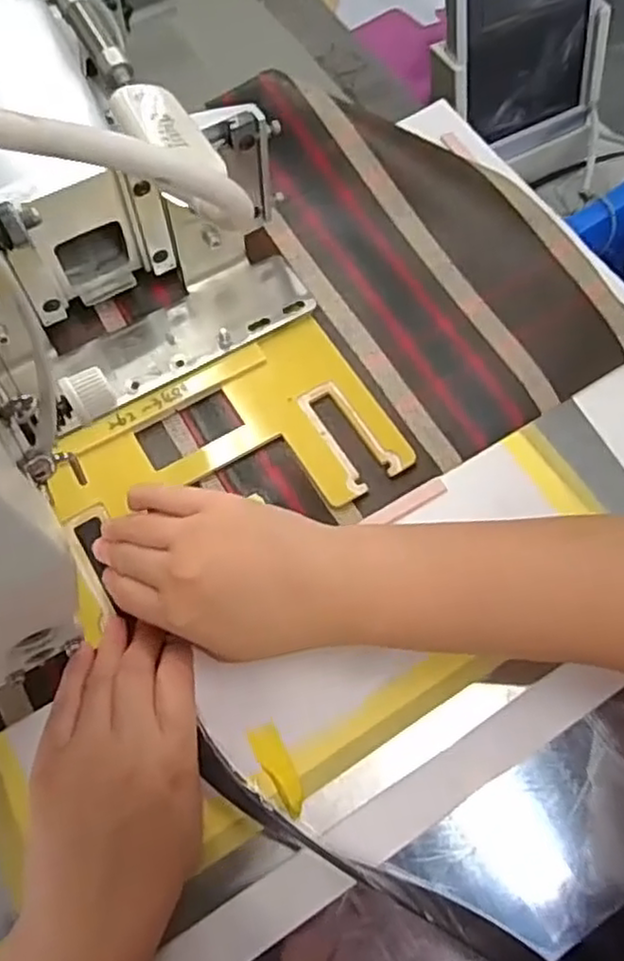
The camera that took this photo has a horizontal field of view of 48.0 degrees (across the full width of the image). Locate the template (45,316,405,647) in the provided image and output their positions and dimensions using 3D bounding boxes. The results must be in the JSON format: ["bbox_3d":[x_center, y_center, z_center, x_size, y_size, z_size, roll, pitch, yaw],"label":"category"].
[{"bbox_3d":[-0.053,-0.009,0.408,0.206,0.008,0.112,-30,73,-15],"label":"template"}]

